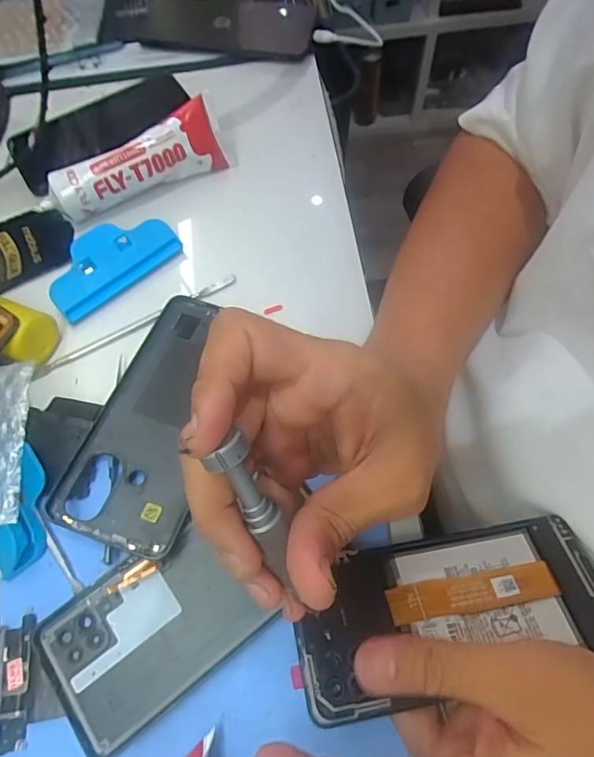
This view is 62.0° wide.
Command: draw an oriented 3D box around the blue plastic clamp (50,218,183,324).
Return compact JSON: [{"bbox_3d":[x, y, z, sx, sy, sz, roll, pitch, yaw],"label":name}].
[{"bbox_3d":[-0.139,-0.088,0.370,0.098,0.021,0.048,-35,69,-13],"label":"blue plastic clamp"}]

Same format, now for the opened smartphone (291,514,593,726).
[{"bbox_3d":[0.078,0.113,0.248,0.160,0.006,0.071,-7,48,-9],"label":"opened smartphone"}]

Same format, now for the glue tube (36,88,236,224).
[{"bbox_3d":[-0.126,-0.170,0.394,0.148,0.045,0.033,-31,68,-11],"label":"glue tube"}]

